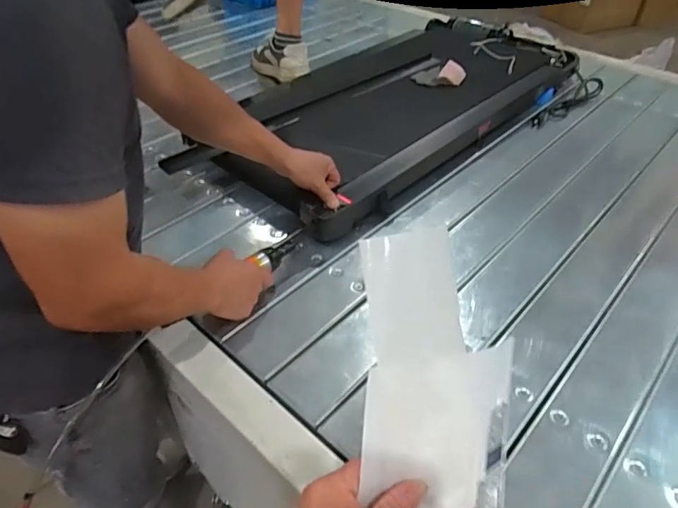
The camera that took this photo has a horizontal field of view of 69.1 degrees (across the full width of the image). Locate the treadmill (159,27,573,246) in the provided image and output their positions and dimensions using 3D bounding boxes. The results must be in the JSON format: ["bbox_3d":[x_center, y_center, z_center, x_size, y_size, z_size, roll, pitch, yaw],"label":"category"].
[{"bbox_3d":[0.140,-0.392,1.248,0.517,0.099,1.132,31,49,29],"label":"treadmill"}]

